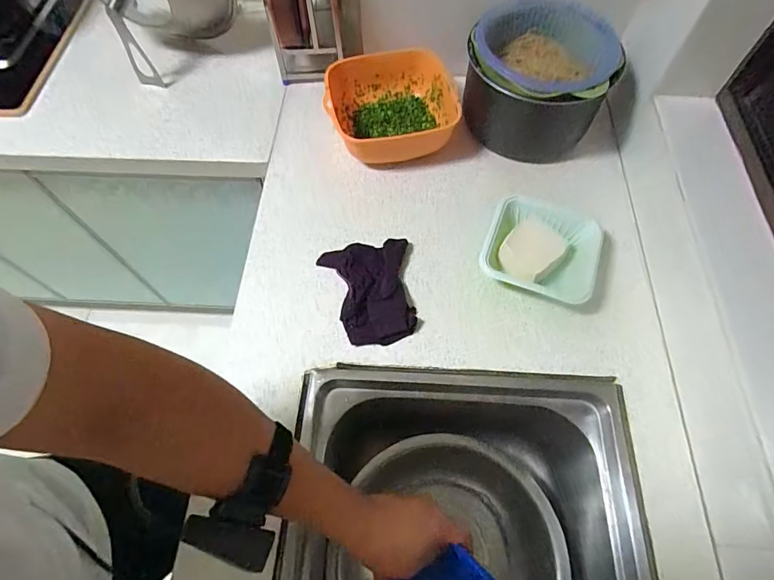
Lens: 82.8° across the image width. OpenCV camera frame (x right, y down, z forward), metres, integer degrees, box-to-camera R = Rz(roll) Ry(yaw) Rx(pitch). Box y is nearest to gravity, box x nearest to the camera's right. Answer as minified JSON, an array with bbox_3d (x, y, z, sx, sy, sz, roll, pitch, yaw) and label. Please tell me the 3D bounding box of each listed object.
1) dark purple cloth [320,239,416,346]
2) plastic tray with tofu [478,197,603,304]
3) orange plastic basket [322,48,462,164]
[{"bbox_3d":[-0.023,0.003,0.628,0.120,0.010,0.154,-11,68,-3],"label":"dark purple cloth"},{"bbox_3d":[0.223,-0.059,0.633,0.158,0.034,0.149,19,69,9],"label":"plastic tray with tofu"},{"bbox_3d":[0.011,-0.295,0.730,0.204,0.086,0.193,0,67,1],"label":"orange plastic basket"}]

